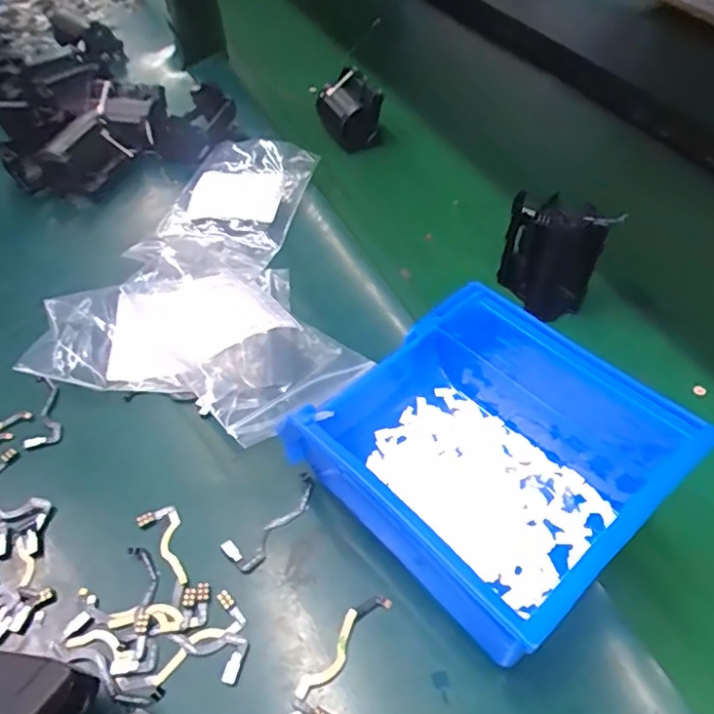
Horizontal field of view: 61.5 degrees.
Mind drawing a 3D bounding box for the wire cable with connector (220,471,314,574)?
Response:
[{"bbox_3d":[-0.038,0.077,0.282,0.018,0.004,0.053,34,59,29],"label":"wire cable with connector"}]

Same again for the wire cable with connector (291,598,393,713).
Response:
[{"bbox_3d":[-0.007,0.122,0.238,0.018,0.004,0.062,25,54,23],"label":"wire cable with connector"}]

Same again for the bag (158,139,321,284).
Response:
[{"bbox_3d":[-0.094,-0.120,0.449,0.095,0.017,0.148,8,49,11],"label":"bag"}]

